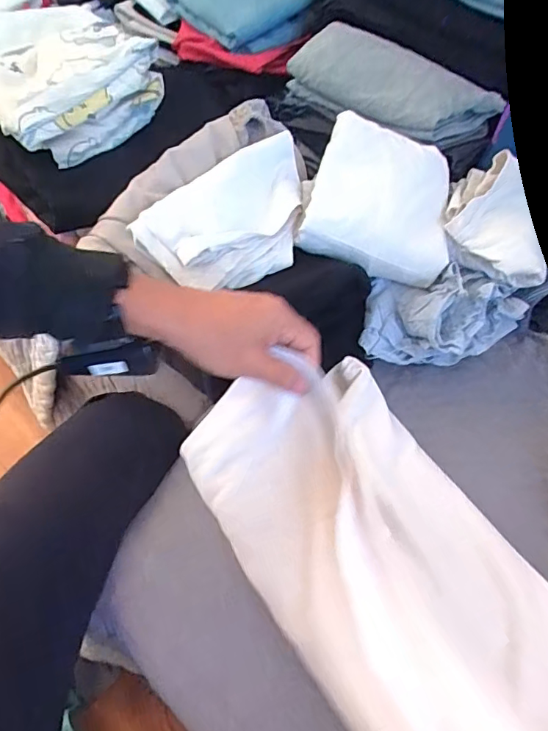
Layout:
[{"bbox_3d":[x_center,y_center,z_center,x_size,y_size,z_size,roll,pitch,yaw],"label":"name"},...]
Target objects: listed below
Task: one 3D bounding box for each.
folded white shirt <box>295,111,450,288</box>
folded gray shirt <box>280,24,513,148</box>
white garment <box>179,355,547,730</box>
[{"bbox_3d":[0.122,-0.178,0.570,0.157,0.101,0.147,14,57,4],"label":"folded white shirt"},{"bbox_3d":[0.141,-0.342,0.625,0.248,0.058,0.129,31,60,14],"label":"folded gray shirt"},{"bbox_3d":[0.130,0.173,0.373,0.206,0.153,0.460,-30,64,-21],"label":"white garment"}]

